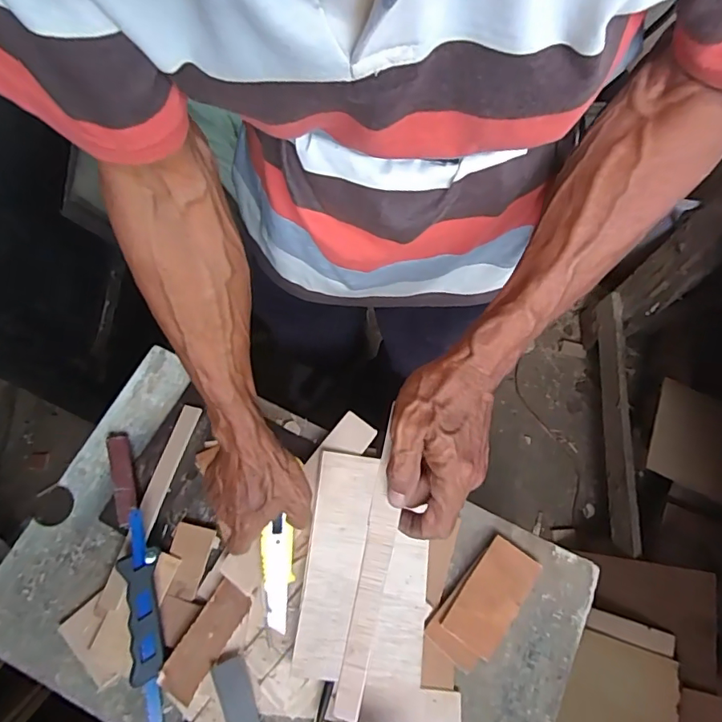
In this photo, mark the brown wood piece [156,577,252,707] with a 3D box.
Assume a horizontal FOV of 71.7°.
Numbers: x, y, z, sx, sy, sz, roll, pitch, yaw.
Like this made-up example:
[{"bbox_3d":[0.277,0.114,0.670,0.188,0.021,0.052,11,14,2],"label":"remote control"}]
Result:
[{"bbox_3d":[-0.152,0.275,0.492,0.038,0.005,0.106,31,70,10],"label":"brown wood piece"}]

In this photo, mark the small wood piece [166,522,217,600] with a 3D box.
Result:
[{"bbox_3d":[-0.183,0.210,0.526,0.040,0.006,0.070,11,68,2],"label":"small wood piece"}]

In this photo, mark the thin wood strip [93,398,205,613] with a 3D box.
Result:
[{"bbox_3d":[-0.225,0.152,0.537,0.022,0.009,0.223,17,68,-1],"label":"thin wood strip"}]

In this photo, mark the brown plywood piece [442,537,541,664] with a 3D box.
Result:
[{"bbox_3d":[0.137,0.243,0.520,0.056,0.008,0.110,37,71,12],"label":"brown plywood piece"}]

